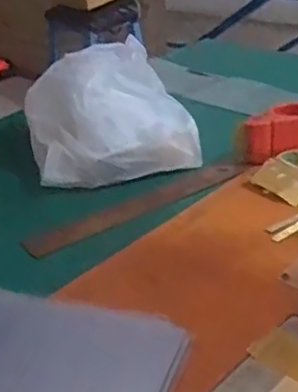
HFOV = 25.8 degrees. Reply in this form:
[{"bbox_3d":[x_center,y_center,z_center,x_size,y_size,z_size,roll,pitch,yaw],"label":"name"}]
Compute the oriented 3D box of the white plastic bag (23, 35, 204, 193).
[{"bbox_3d":[-0.070,-0.132,0.987,0.224,0.135,0.223,-14,30,-15],"label":"white plastic bag"}]

